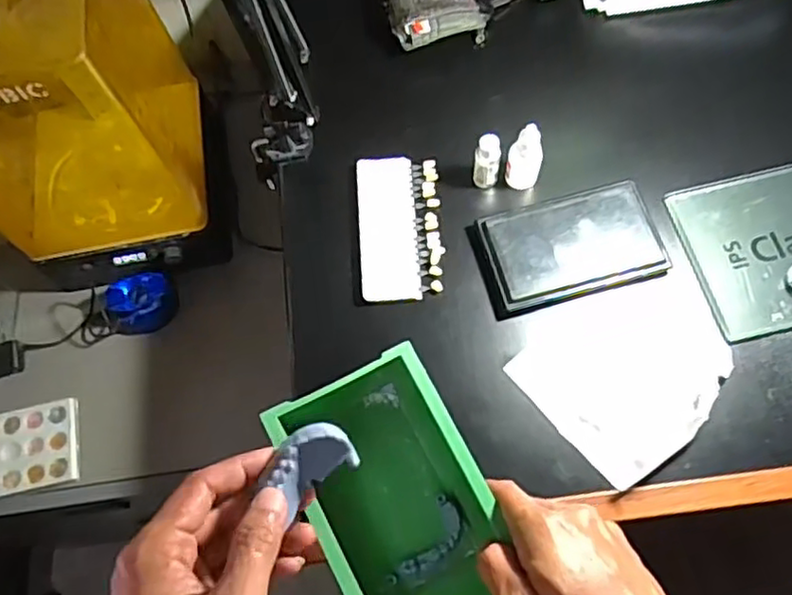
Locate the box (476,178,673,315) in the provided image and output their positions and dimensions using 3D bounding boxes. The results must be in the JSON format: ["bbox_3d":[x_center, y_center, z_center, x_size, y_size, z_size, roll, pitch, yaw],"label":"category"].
[{"bbox_3d":[0.161,-0.050,0.609,0.151,0.015,0.101,-16,69,-3],"label":"box"}]

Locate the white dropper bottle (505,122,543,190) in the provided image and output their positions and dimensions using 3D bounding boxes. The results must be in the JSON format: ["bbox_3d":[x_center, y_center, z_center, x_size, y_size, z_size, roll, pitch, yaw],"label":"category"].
[{"bbox_3d":[0.120,-0.130,0.621,0.031,0.075,0.020,13,71,8],"label":"white dropper bottle"}]

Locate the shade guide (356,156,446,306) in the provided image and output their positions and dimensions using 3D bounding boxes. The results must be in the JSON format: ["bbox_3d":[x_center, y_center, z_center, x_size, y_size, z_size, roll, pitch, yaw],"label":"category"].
[{"bbox_3d":[0.004,-0.068,0.634,0.075,0.009,0.148,-4,69,1],"label":"shade guide"}]

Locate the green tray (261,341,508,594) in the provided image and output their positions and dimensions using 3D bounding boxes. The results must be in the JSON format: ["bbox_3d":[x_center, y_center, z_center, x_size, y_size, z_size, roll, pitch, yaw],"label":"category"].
[{"bbox_3d":[0.002,0.125,0.423,0.096,0.091,0.166,-28,70,-8],"label":"green tray"}]

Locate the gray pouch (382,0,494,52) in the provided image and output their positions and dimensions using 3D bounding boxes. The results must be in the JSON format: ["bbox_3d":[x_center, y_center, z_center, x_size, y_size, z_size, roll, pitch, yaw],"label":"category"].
[{"bbox_3d":[0.043,-0.318,0.710,0.107,0.036,0.098,-17,69,-3],"label":"gray pouch"}]

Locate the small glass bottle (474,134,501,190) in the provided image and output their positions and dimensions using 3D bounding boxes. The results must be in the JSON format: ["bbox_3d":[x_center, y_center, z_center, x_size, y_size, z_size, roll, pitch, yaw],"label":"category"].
[{"bbox_3d":[0.087,-0.127,0.631,0.025,0.069,0.022,8,70,6],"label":"small glass bottle"}]

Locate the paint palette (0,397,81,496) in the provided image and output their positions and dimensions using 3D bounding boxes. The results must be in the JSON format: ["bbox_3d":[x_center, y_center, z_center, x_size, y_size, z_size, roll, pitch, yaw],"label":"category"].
[{"bbox_3d":[-0.436,0.176,0.780,0.127,0.012,0.099,-12,69,-2],"label":"paint palette"}]

